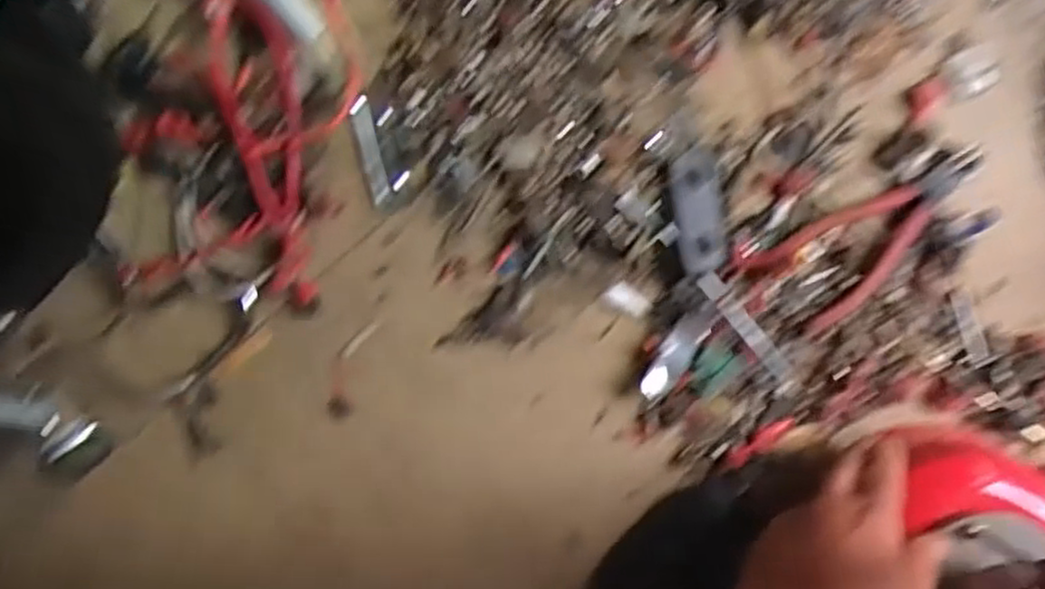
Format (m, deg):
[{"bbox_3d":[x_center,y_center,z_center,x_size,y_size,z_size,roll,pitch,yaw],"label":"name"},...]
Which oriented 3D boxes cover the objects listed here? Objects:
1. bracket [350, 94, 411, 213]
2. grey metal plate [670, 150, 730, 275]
[{"bbox_3d":[-0.099,-0.099,0.503,0.029,0.006,0.078,-17,90,7],"label":"bracket"},{"bbox_3d":[0.115,-0.054,0.472,0.031,0.013,0.077,-8,91,7],"label":"grey metal plate"}]

